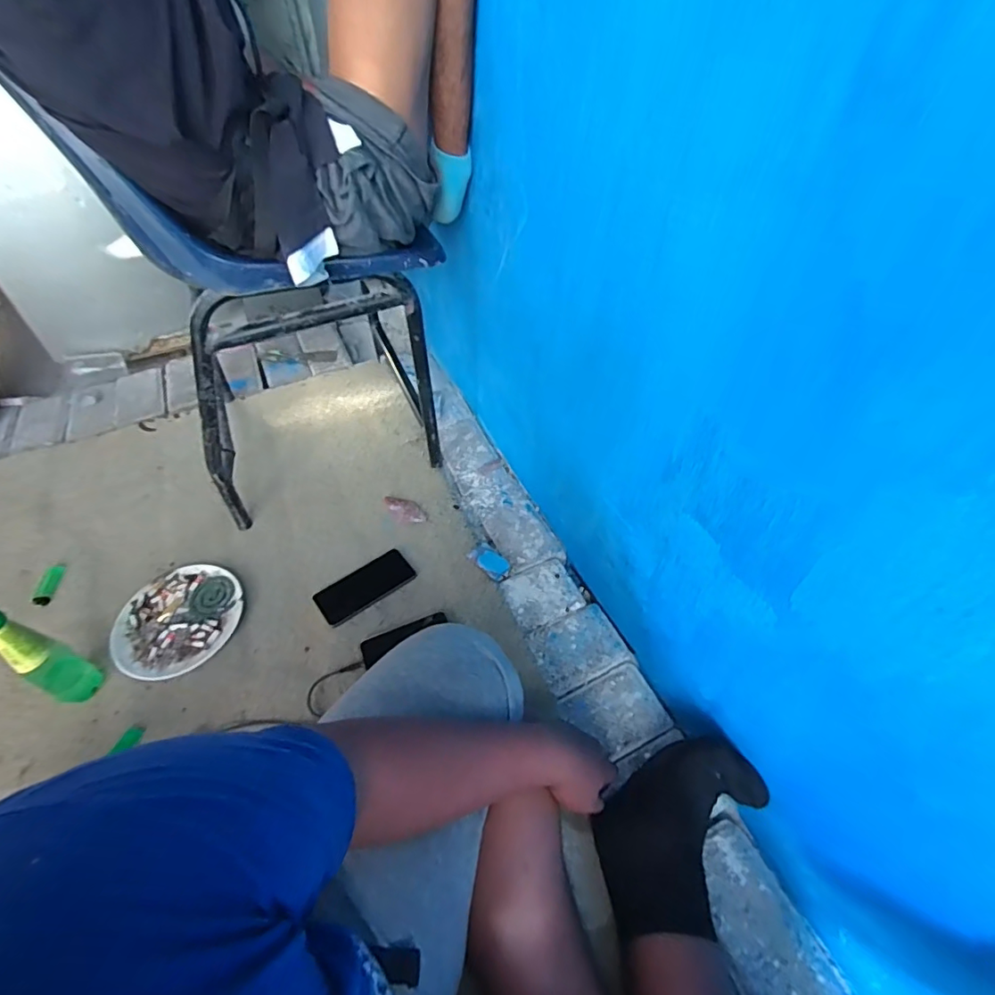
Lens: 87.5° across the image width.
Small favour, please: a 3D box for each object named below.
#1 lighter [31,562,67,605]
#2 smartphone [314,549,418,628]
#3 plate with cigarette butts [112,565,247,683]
[{"bbox_3d":[-0.785,0.151,0.910,0.029,0.014,0.091,-8,50,-7],"label":"lighter"},{"bbox_3d":[-0.225,0.152,0.891,0.161,0.007,0.077,-31,56,-24],"label":"smartphone"},{"bbox_3d":[-0.527,0.197,0.857,0.192,0.013,0.197,0,49,0],"label":"plate with cigarette butts"}]

